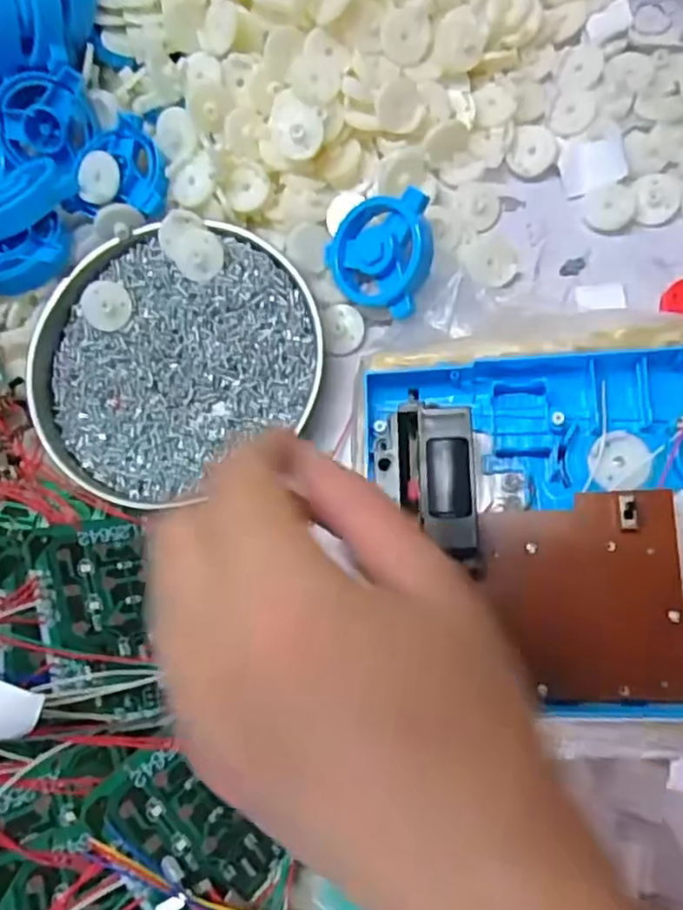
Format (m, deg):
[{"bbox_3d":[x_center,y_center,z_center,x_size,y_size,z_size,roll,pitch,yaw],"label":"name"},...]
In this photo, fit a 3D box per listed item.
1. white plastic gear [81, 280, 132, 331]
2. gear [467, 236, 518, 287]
[{"bbox_3d":[-0.113,-0.072,0.332,0.023,0.004,0.023,-1,97,-8],"label":"white plastic gear"},{"bbox_3d":[0.071,-0.092,0.326,0.024,0.007,0.027,3,78,9],"label":"gear"}]

